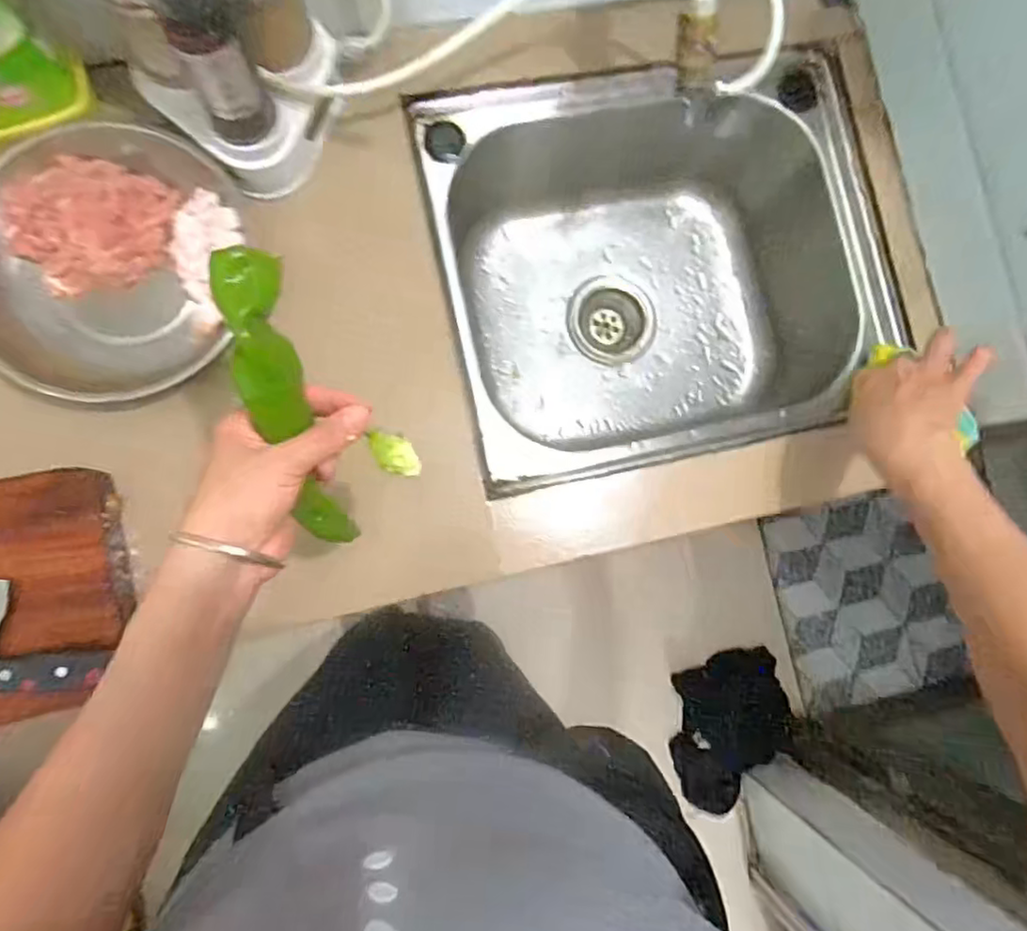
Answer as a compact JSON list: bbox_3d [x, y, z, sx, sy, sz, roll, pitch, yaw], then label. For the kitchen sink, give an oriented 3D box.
[{"bbox_3d":[0.137,-0.195,0.686,0.425,0.218,0.371,-13,87,-8],"label":"kitchen sink"}]

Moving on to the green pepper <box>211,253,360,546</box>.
[{"bbox_3d":[-0.131,-0.029,0.375,0.033,0.038,0.188,-14,122,-8],"label":"green pepper"}]

